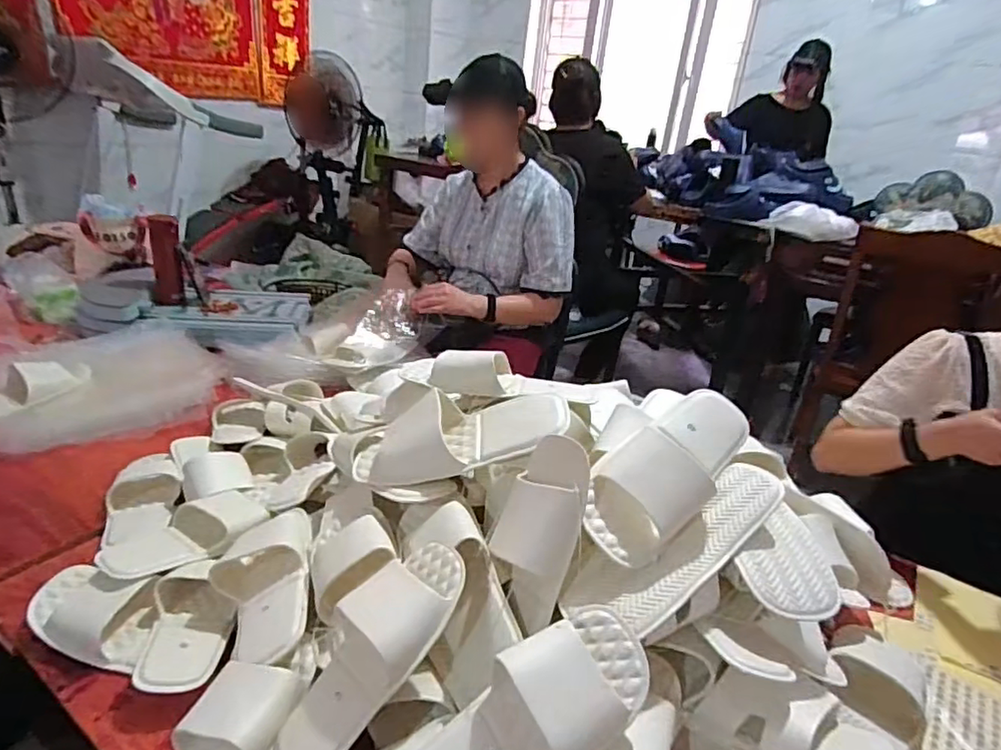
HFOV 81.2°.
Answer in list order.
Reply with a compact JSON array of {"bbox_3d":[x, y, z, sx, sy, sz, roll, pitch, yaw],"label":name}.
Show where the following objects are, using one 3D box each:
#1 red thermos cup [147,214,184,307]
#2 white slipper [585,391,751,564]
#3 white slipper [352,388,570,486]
[{"bbox_3d":[-0.842,-0.292,1.466,0.068,0.216,0.063,-10,29,-33],"label":"red thermos cup"},{"bbox_3d":[0.187,0.099,0.644,0.104,0.073,0.252,26,47,36],"label":"white slipper"},{"bbox_3d":[-0.057,0.063,0.715,0.280,0.076,0.102,-14,22,10],"label":"white slipper"}]

